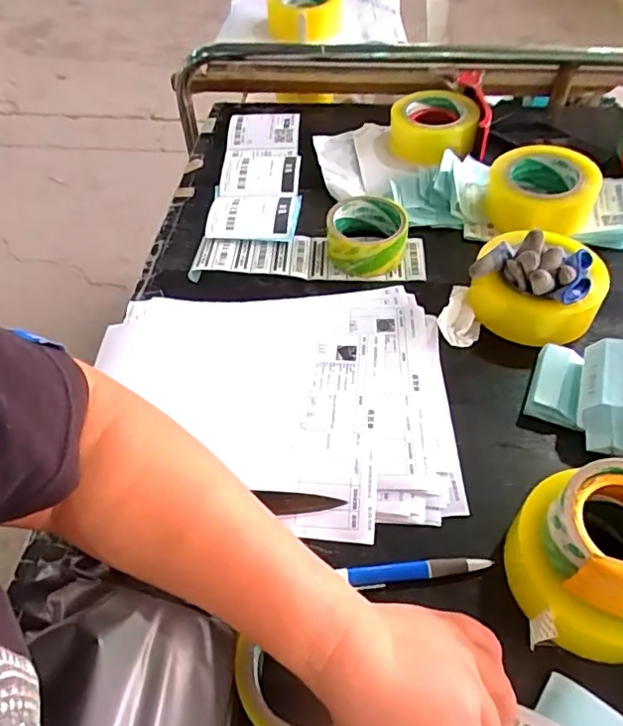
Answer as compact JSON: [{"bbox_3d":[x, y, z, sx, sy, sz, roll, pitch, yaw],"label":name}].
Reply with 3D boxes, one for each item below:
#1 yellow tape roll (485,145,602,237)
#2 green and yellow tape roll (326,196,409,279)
[{"bbox_3d":[0.274,-0.205,0.667,0.120,0.055,0.120,-1,52,1],"label":"yellow tape roll"},{"bbox_3d":[0.064,-0.145,0.635,0.085,0.040,0.088,-1,52,1],"label":"green and yellow tape roll"}]

